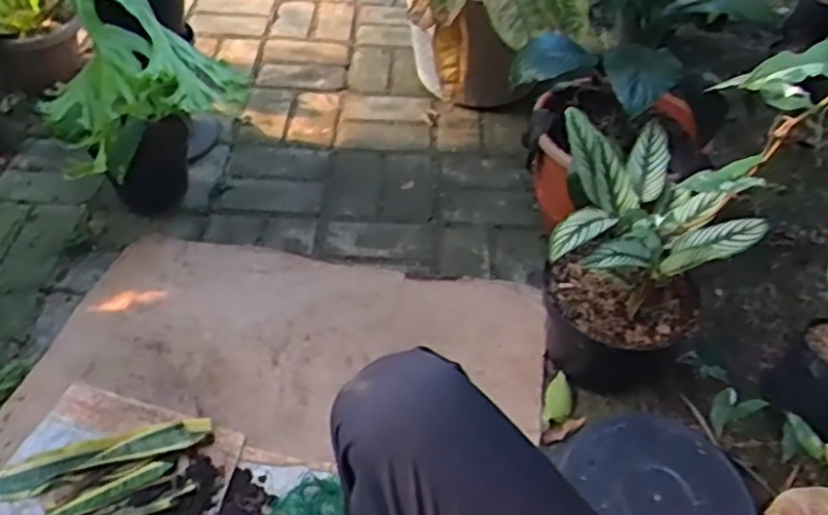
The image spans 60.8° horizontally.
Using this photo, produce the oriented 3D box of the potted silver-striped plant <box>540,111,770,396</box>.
[{"bbox_3d":[0.298,0.023,1.010,0.234,0.353,0.210,14,46,7],"label":"potted silver-striped plant"}]

